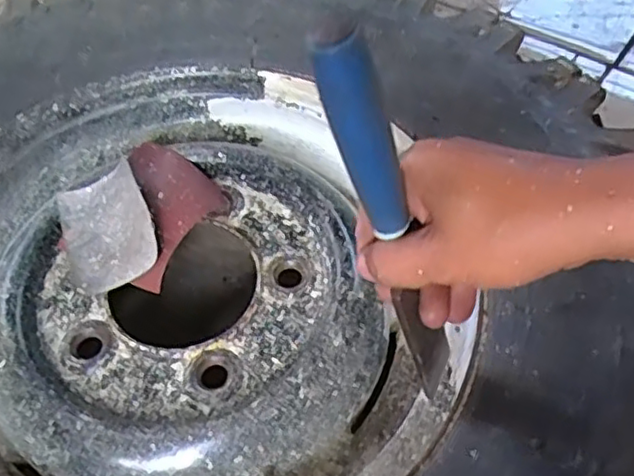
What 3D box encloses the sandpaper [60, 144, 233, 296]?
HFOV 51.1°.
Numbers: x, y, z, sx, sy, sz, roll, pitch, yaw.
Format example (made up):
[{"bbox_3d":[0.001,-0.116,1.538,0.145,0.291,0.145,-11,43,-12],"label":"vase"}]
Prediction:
[{"bbox_3d":[-0.146,-0.021,0.525,0.111,0.036,0.137,25,58,19],"label":"sandpaper"}]

